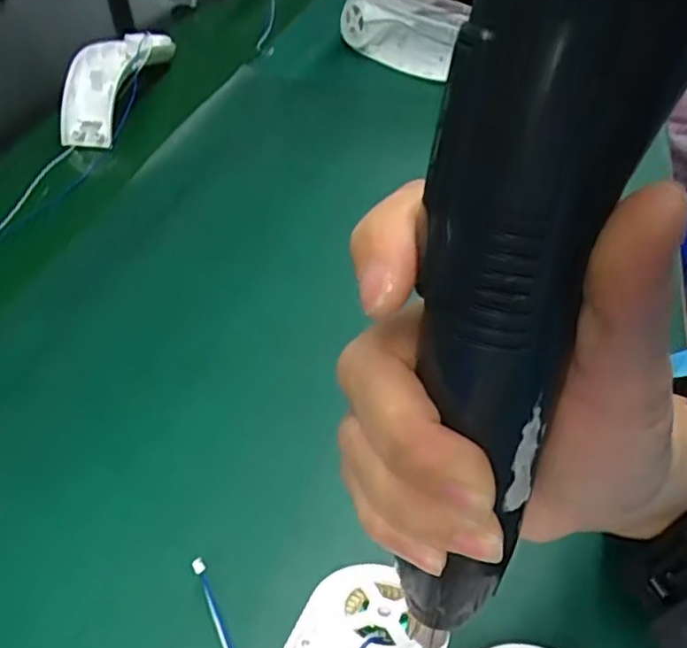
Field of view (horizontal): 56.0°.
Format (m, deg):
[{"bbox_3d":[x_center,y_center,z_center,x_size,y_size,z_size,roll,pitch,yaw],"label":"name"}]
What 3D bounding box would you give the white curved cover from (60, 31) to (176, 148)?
[{"bbox_3d":[-0.192,-0.209,0.555,0.063,0.042,0.146,1,43,1],"label":"white curved cover"}]

